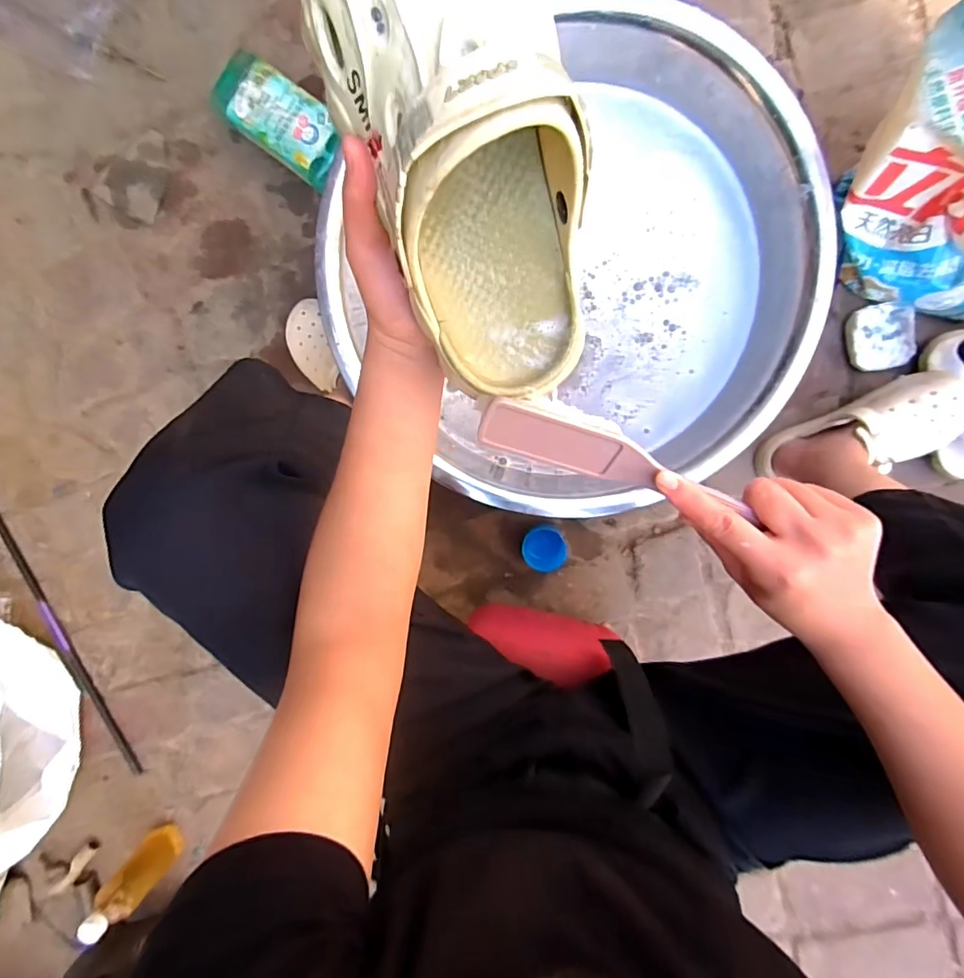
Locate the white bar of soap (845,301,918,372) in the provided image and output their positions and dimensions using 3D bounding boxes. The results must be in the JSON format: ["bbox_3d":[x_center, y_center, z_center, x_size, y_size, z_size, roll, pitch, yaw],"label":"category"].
[{"bbox_3d":[0.573,-0.218,0.716,0.081,0.026,0.091,-12,95,6],"label":"white bar of soap"}]

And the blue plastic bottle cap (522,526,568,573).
[{"bbox_3d":[0.096,0.090,0.768,0.068,0.039,0.067,1,96,5],"label":"blue plastic bottle cap"}]

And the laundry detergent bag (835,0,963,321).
[{"bbox_3d":[0.553,-0.327,0.578,0.120,0.248,0.332,-44,91,8],"label":"laundry detergent bag"}]

